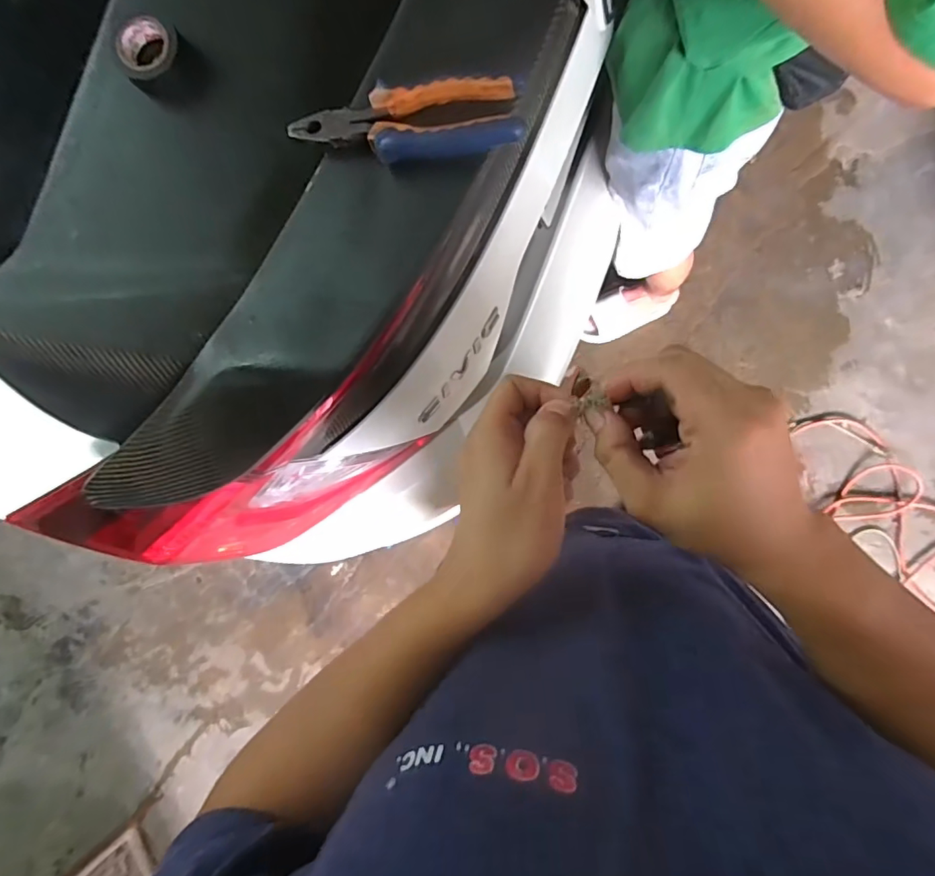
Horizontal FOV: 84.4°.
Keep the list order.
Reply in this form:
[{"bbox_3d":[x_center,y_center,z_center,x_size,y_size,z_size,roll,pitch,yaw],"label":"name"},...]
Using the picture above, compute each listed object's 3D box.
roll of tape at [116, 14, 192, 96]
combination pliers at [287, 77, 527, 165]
[{"bbox_3d":[-0.269,-0.327,0.440,0.047,0.029,0.056,35,92,8],"label":"roll of tape"},{"bbox_3d":[-0.048,-0.234,0.383,0.176,0.018,0.049,-2,87,8],"label":"combination pliers"}]

